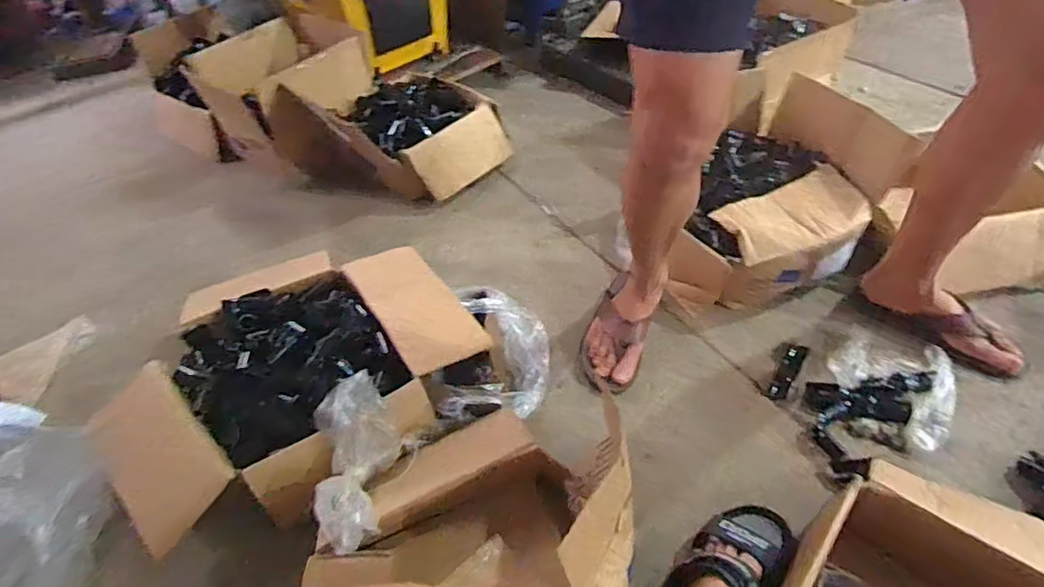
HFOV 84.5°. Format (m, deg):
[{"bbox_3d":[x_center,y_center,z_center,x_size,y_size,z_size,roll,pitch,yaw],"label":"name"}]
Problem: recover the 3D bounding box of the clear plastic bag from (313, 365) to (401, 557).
[{"bbox_3d":[-0.227,0.228,0.775,0.098,0.102,0.232,-4,46,3],"label":"clear plastic bag"}]

